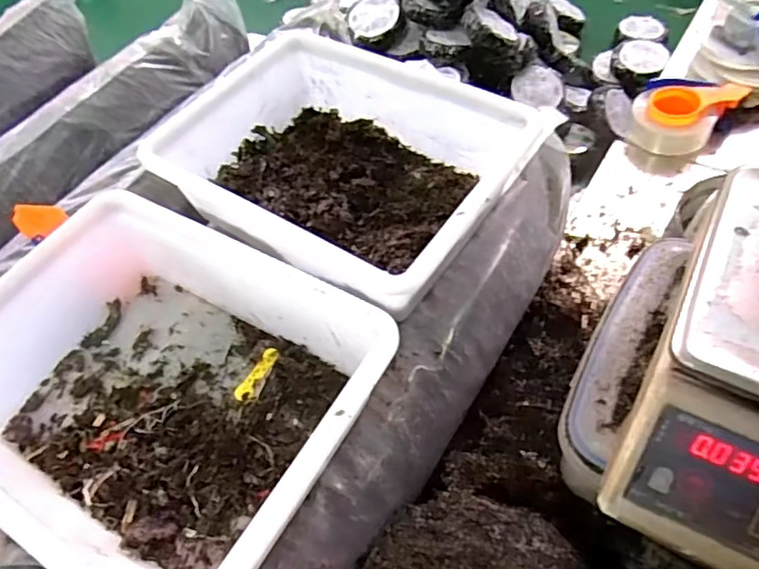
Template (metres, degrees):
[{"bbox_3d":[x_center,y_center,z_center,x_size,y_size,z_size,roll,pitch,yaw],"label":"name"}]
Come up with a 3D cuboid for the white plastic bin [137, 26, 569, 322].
[{"bbox_3d":[-0.032,-0.147,0.661,0.363,0.110,0.315,24,61,21],"label":"white plastic bin"}]

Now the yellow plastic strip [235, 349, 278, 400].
[{"bbox_3d":[-0.121,0.089,0.567,0.018,0.004,0.061,23,60,20],"label":"yellow plastic strip"}]

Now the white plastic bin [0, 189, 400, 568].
[{"bbox_3d":[-0.195,0.100,0.526,0.354,0.142,0.277,24,61,20],"label":"white plastic bin"}]

